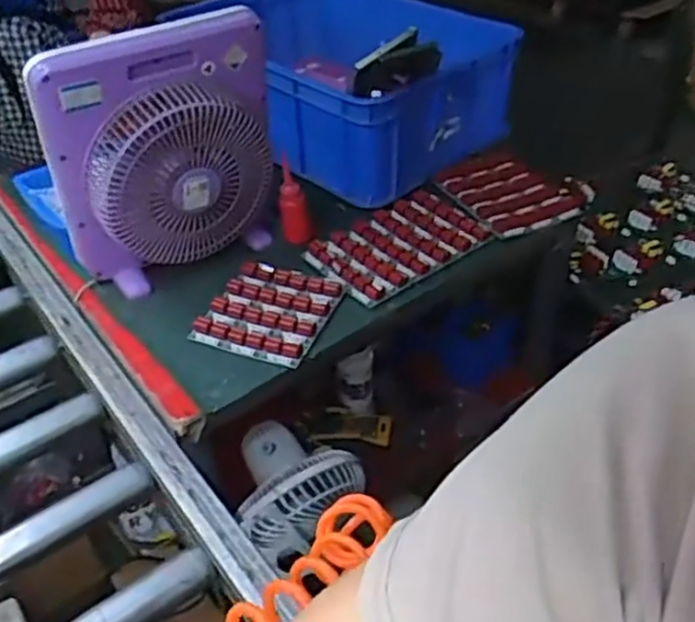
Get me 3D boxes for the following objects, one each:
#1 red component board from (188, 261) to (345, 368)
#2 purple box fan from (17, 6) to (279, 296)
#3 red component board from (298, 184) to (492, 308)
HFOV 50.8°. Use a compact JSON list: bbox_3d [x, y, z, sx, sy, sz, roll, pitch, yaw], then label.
[{"bbox_3d":[-0.111,-0.001,1.045,0.163,0.027,0.174,15,43,18],"label":"red component board"},{"bbox_3d":[-0.241,-0.208,1.038,0.322,0.363,0.096,-26,46,-26],"label":"purple box fan"},{"bbox_3d":[0.086,-0.109,1.165,0.288,0.032,0.162,-28,47,-28],"label":"red component board"}]

